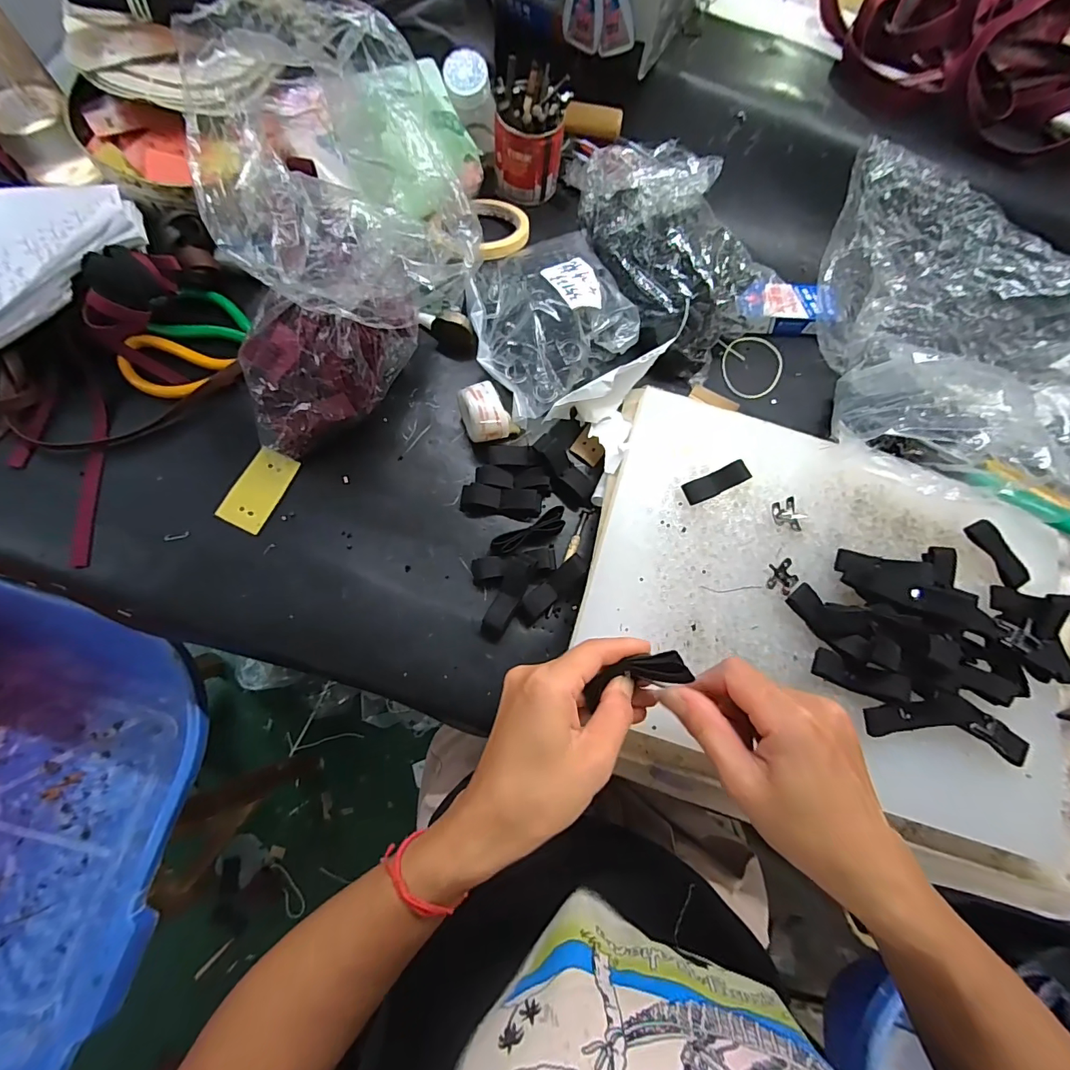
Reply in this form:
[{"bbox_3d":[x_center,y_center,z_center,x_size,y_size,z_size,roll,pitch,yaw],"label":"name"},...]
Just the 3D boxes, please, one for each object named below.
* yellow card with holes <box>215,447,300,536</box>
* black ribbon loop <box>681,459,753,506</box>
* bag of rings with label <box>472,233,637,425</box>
[{"bbox_3d":[-0.222,-0.037,0.368,0.036,0.005,0.065,24,77,-3],"label":"yellow card with holes"},{"bbox_3d":[0.141,-0.040,0.358,0.055,0.011,0.017,-23,79,-10],"label":"black ribbon loop"},{"bbox_3d":[0.013,-0.197,0.408,0.147,0.049,0.157,-28,79,-11],"label":"bag of rings with label"}]

